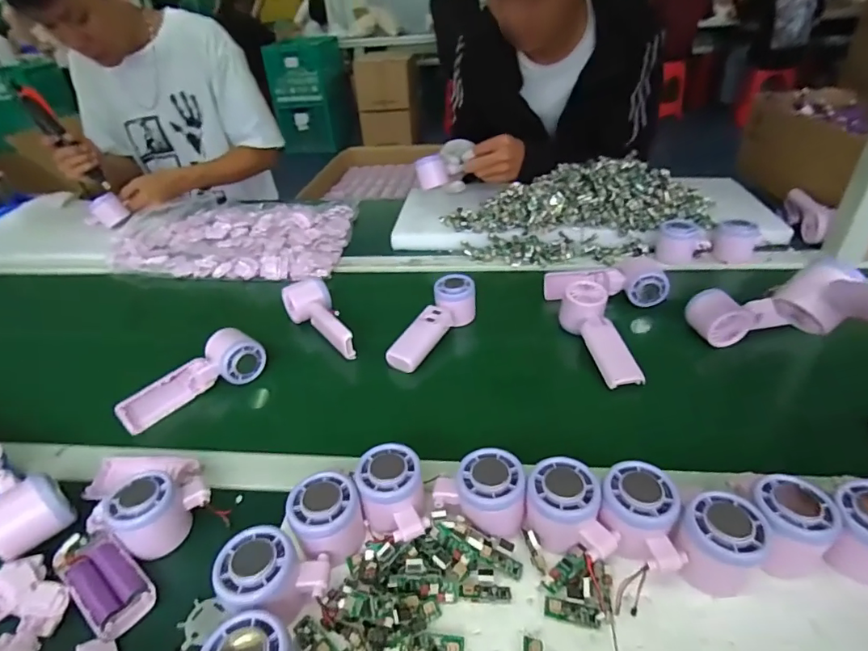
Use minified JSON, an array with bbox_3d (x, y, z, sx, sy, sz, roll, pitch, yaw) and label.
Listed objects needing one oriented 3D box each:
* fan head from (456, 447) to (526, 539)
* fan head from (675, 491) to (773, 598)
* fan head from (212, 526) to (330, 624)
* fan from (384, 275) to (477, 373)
[{"bbox_3d":[0.047,0.137,0.404,0.055,0.042,0.056,-5,36,0],"label":"fan head"},{"bbox_3d":[0.214,0.165,0.367,0.057,0.053,0.061,30,50,34],"label":"fan head"},{"bbox_3d":[-0.120,0.191,0.365,0.074,0.052,0.061,14,43,20],"label":"fan head"},{"bbox_3d":[-0.004,-0.006,0.654,0.053,0.046,0.165,23,45,34],"label":"fan"}]

